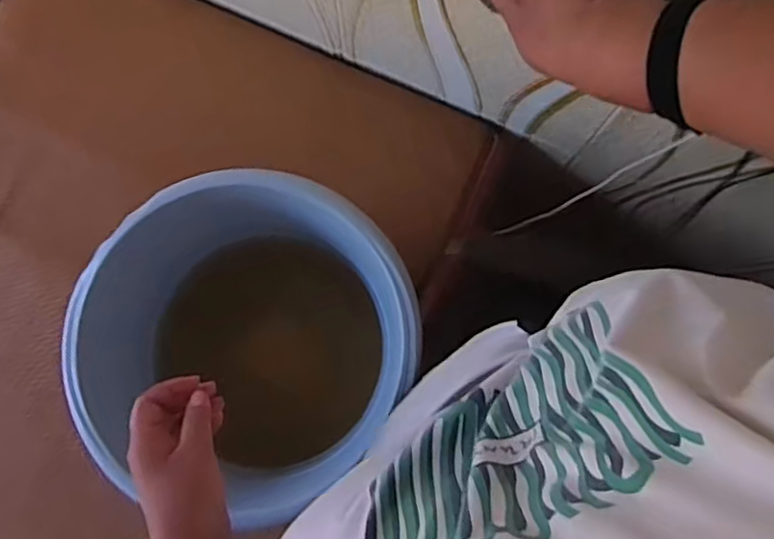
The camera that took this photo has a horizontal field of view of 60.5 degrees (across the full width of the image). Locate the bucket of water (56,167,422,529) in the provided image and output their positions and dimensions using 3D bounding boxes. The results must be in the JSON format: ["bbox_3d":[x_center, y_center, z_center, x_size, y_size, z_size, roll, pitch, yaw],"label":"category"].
[{"bbox_3d":[-0.148,0.088,0.802,0.337,0.312,0.303,-44,82,-6],"label":"bucket of water"}]

